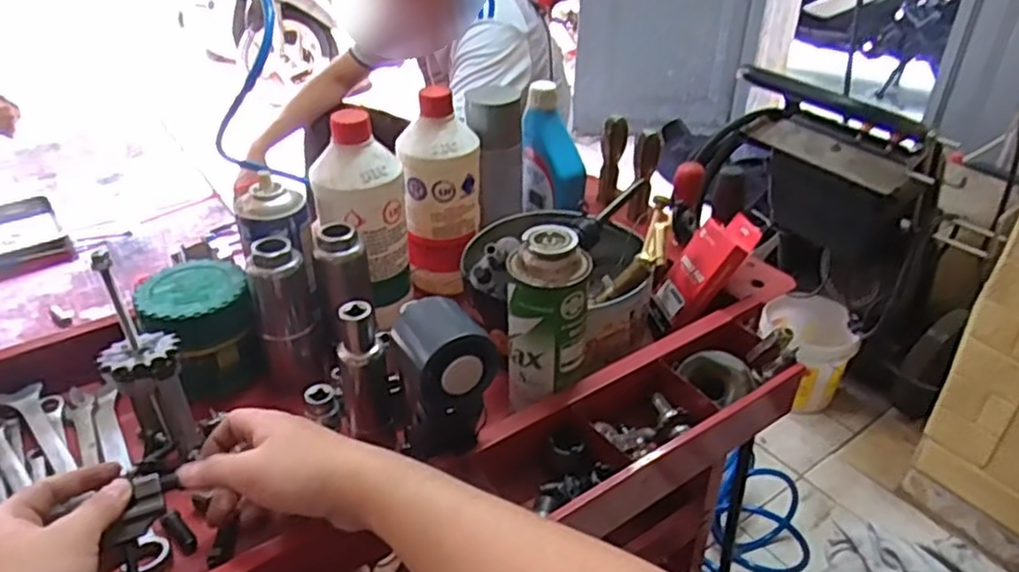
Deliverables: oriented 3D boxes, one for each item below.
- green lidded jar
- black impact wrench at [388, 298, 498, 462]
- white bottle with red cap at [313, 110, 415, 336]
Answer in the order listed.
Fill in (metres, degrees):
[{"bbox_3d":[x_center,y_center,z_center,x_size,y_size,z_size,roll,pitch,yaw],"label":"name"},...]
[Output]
[{"bbox_3d":[-0.290,0.037,0.665,0.094,0.083,0.107,-15,38,-21],"label":"green lidded jar"},{"bbox_3d":[-0.048,0.068,0.514,0.059,0.122,0.092,-10,36,-14],"label":"black impact wrench"},{"bbox_3d":[-0.146,-0.059,0.711,0.075,0.210,0.069,14,37,19],"label":"white bottle with red cap"}]

